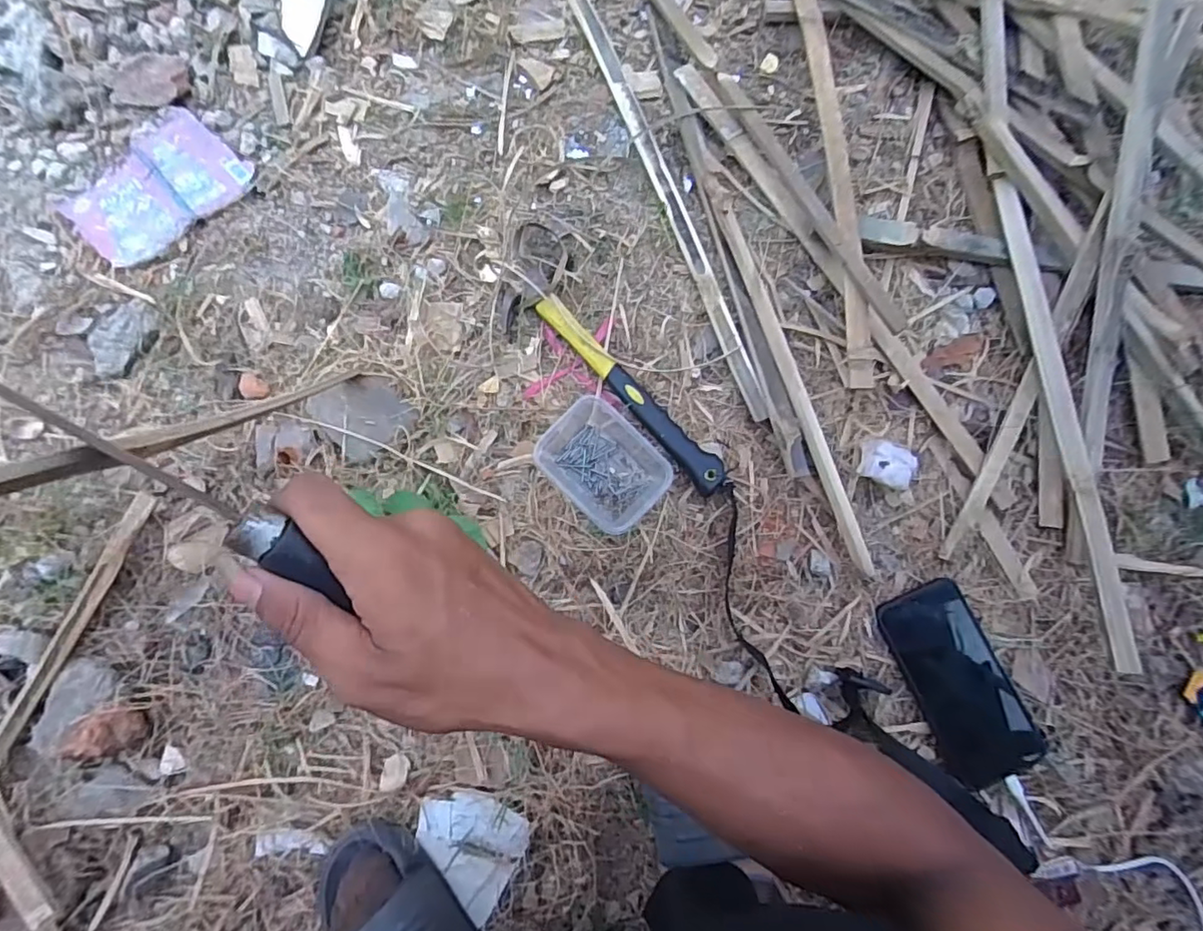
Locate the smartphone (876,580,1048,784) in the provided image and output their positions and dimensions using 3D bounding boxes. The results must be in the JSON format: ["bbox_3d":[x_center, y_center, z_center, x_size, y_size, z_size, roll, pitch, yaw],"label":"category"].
[{"bbox_3d":[0.332,0.200,0.535,0.088,0.013,0.185,-25,90,-3],"label":"smartphone"}]

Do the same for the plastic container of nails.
[{"bbox_3d":[0.002,-0.003,0.515,0.110,0.042,0.088,41,87,-1],"label":"plastic container of nails"}]

